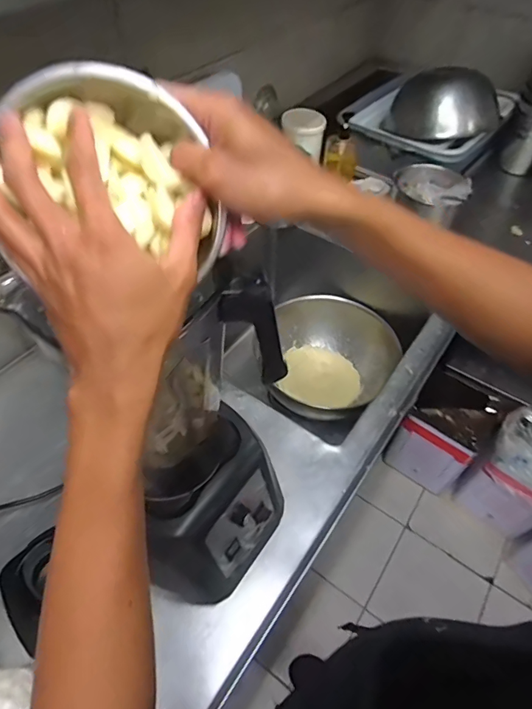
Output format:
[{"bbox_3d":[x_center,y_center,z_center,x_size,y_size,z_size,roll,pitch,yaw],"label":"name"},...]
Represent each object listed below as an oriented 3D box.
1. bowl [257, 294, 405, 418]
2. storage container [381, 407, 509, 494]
[{"bbox_3d":[0.174,0.031,1.170,0.336,0.176,0.319,1,52,-2],"label":"bowl"},{"bbox_3d":[0.586,0.288,1.490,0.251,0.319,0.191,29,56,19],"label":"storage container"}]

